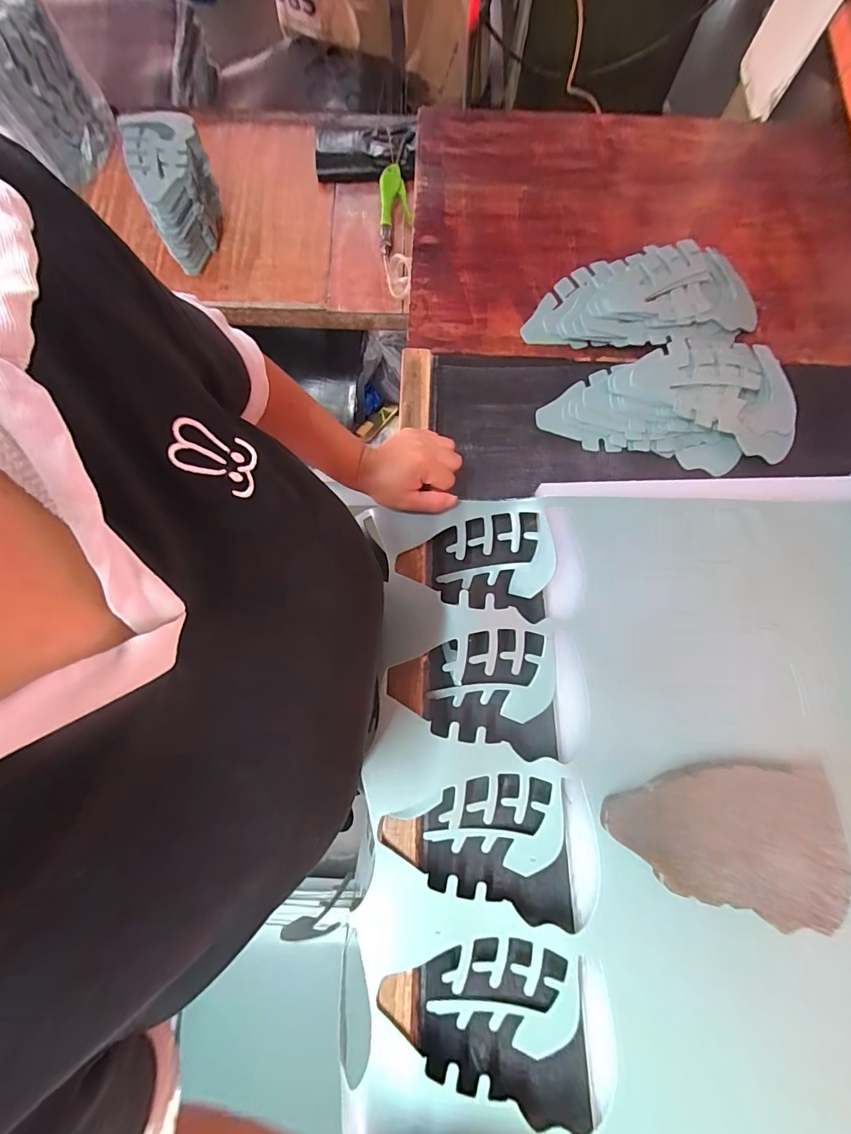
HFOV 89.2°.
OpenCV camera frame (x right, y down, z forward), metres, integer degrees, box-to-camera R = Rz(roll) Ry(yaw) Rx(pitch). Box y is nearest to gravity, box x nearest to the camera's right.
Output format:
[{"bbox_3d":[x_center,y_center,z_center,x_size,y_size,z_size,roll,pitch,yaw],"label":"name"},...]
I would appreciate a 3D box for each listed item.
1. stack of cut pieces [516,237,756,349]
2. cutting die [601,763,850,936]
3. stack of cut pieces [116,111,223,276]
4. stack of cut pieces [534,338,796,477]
[{"bbox_3d":[0.254,-0.328,0.529,0.265,0.024,0.135,-11,77,-3],"label":"stack of cut pieces"},{"bbox_3d":[0.250,0.228,0.361,0.188,0.018,0.116,2,77,0],"label":"cutting die"},{"bbox_3d":[-0.433,-0.665,0.768,0.113,0.142,0.179,-15,77,-3],"label":"stack of cut pieces"},{"bbox_3d":[0.274,-0.191,0.494,0.272,0.028,0.151,3,77,0],"label":"stack of cut pieces"}]

